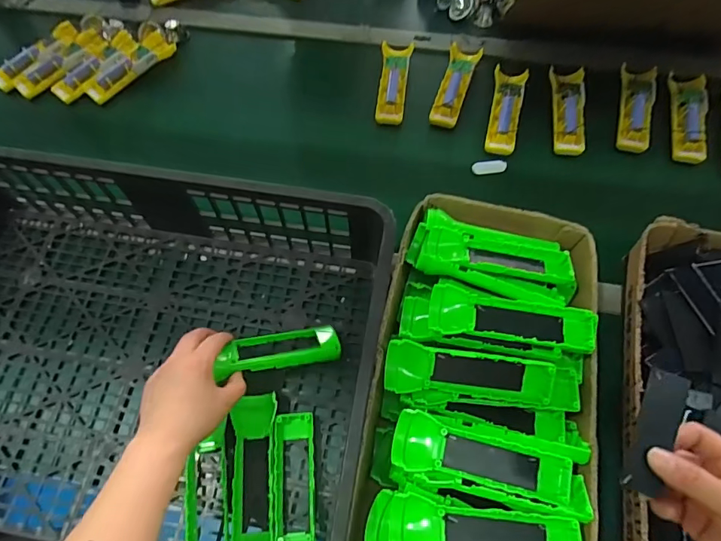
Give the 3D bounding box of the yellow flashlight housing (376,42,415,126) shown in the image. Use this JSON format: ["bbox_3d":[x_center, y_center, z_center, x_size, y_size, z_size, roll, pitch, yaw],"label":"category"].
[{"bbox_3d":[0.056,-0.306,0.763,0.049,0.031,0.160,4,63,4],"label":"yellow flashlight housing"}]

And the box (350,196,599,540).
[{"bbox_3d":[0.127,0.126,0.489,0.215,0.116,0.418,11,65,6],"label":"box"}]

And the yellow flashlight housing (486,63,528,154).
[{"bbox_3d":[0.228,-0.254,0.722,0.048,0.025,0.167,13,65,7],"label":"yellow flashlight housing"}]

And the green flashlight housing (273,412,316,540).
[{"bbox_3d":[-0.068,0.235,0.481,0.046,0.021,0.163,-4,64,-1],"label":"green flashlight housing"}]

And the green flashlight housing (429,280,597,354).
[{"bbox_3d":[0.156,0.056,0.482,0.170,0.046,0.059,9,65,5],"label":"green flashlight housing"}]

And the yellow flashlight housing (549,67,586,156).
[{"bbox_3d":[0.323,-0.250,0.717,0.047,0.021,0.161,7,65,4],"label":"yellow flashlight housing"}]

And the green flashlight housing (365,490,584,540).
[{"bbox_3d":[0.098,0.230,0.398,0.184,0.041,0.057,5,64,3],"label":"green flashlight housing"}]

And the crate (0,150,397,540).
[{"bbox_3d":[-0.286,0.090,0.511,0.594,0.143,0.412,8,63,6],"label":"crate"}]

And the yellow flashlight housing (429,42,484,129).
[{"bbox_3d":[0.157,-0.304,0.753,0.049,0.021,0.169,16,65,8],"label":"yellow flashlight housing"}]

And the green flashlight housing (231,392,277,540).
[{"bbox_3d":[-0.113,0.216,0.490,0.045,0.031,0.158,-2,64,0],"label":"green flashlight housing"}]

